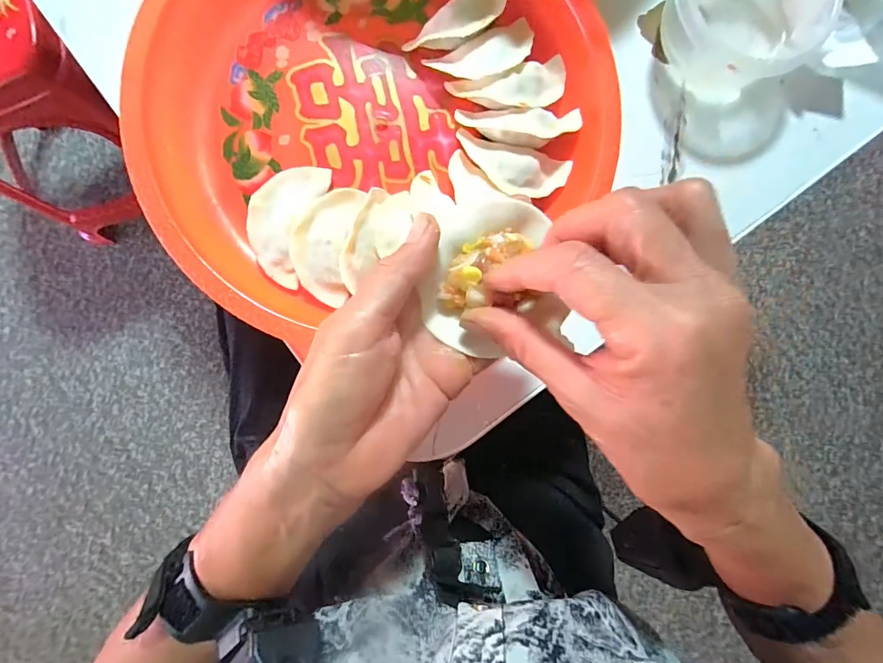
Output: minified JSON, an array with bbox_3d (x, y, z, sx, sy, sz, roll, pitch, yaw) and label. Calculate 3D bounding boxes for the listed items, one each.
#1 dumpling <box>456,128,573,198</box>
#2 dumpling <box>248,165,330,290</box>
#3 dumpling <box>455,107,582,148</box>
[{"bbox_3d":[0.046,-0.107,0.280,0.076,0.017,0.036,15,87,-3],"label":"dumpling"},{"bbox_3d":[-0.100,-0.071,0.271,0.035,0.019,0.078,17,87,-3],"label":"dumpling"},{"bbox_3d":[0.051,-0.134,0.280,0.081,0.020,0.027,0,88,-4],"label":"dumpling"}]

